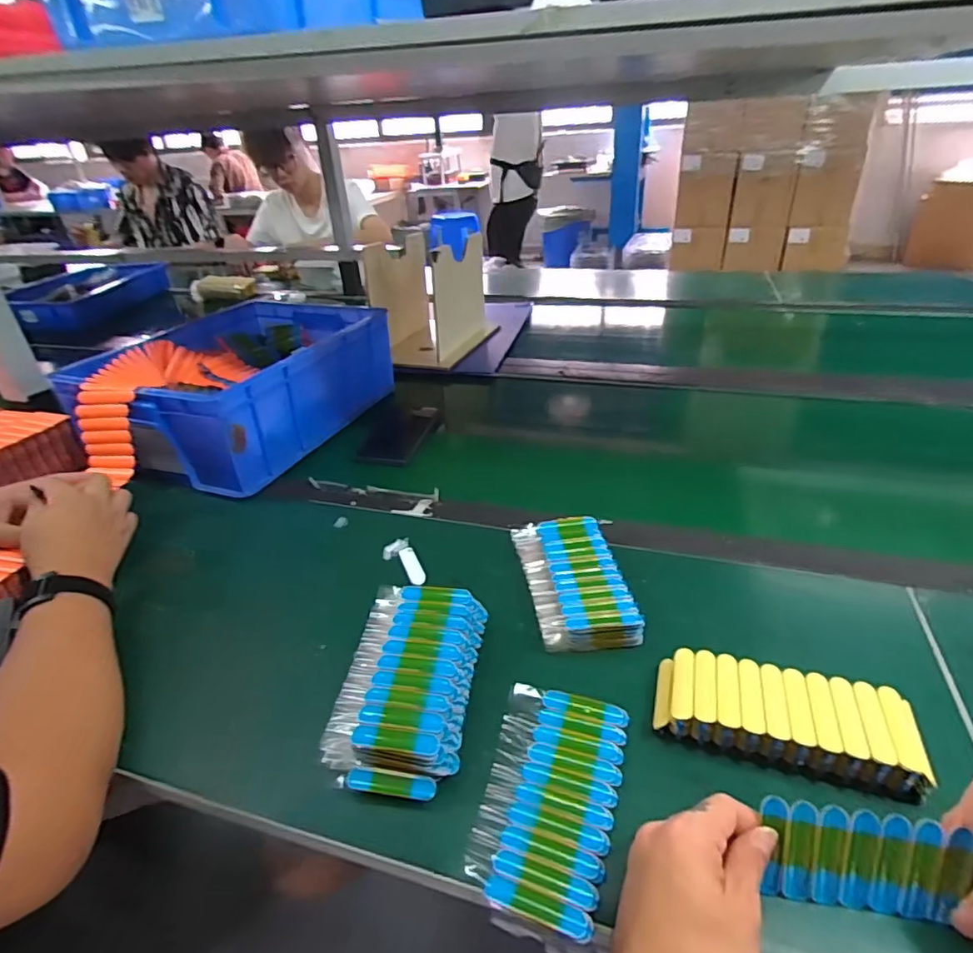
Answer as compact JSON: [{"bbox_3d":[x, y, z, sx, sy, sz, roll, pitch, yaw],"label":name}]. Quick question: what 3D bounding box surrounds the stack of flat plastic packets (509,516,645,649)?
[{"bbox_3d":[0.084,0.097,0.544,0.088,0.026,0.159,-6,34,-6],"label":"stack of flat plastic packets"}]

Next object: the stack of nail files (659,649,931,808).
[{"bbox_3d":[0.213,0.174,0.407,0.167,0.038,0.063,11,35,18],"label":"stack of nail files"}]

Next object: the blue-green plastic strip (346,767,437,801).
[{"bbox_3d":[-0.066,0.214,0.393,0.062,0.016,0.013,4,34,8],"label":"blue-green plastic strip"}]

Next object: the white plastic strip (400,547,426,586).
[{"bbox_3d":[-0.077,0.094,0.588,0.017,0.005,0.057,-14,35,-18],"label":"white plastic strip"}]

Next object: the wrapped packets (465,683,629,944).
[{"bbox_3d":[0.045,0.216,0.388,0.088,0.008,0.150,8,35,15],"label":"wrapped packets"}]

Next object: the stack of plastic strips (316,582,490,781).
[{"bbox_3d":[-0.058,0.156,0.450,0.095,0.043,0.155,3,34,8],"label":"stack of plastic strips"}]

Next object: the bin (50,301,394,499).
[{"bbox_3d":[-0.365,-0.146,0.848,0.300,0.131,0.409,10,35,18],"label":"bin"}]

